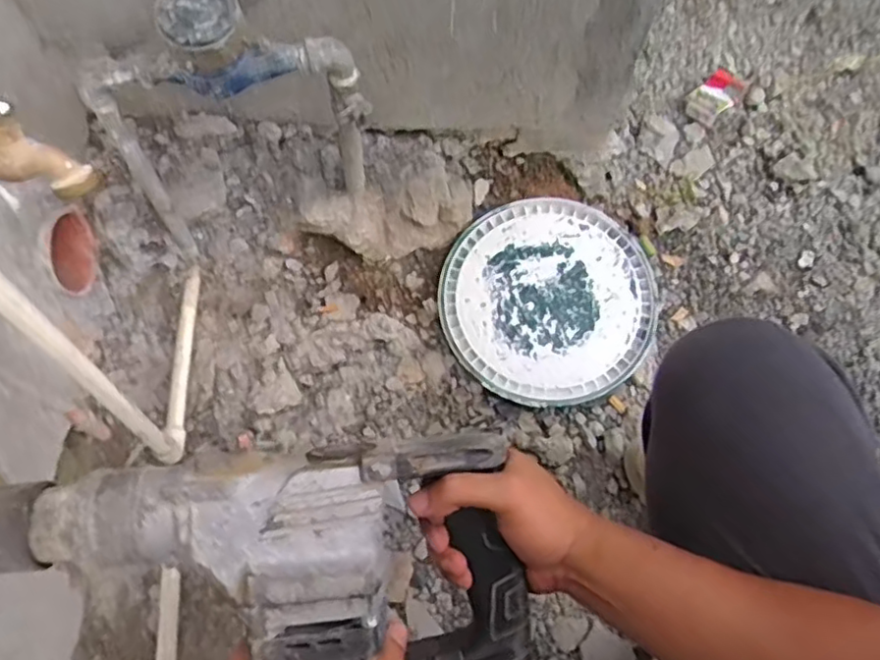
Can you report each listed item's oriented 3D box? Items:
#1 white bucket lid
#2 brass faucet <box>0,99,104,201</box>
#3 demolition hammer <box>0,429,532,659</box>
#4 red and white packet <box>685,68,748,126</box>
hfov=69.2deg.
[{"bbox_3d":[0.152,-0.047,0.906,0.290,0.041,0.290,0,67,1],"label":"white bucket lid"},{"bbox_3d":[-0.231,-0.097,0.338,0.074,0.055,0.030,0,67,1],"label":"brass faucet"},{"bbox_3d":[-0.174,0.126,0.404,0.475,0.087,0.169,10,67,-6],"label":"demolition hammer"},{"bbox_3d":[0.443,-0.379,1.017,0.120,0.048,0.063,-42,73,-16],"label":"red and white packet"}]

